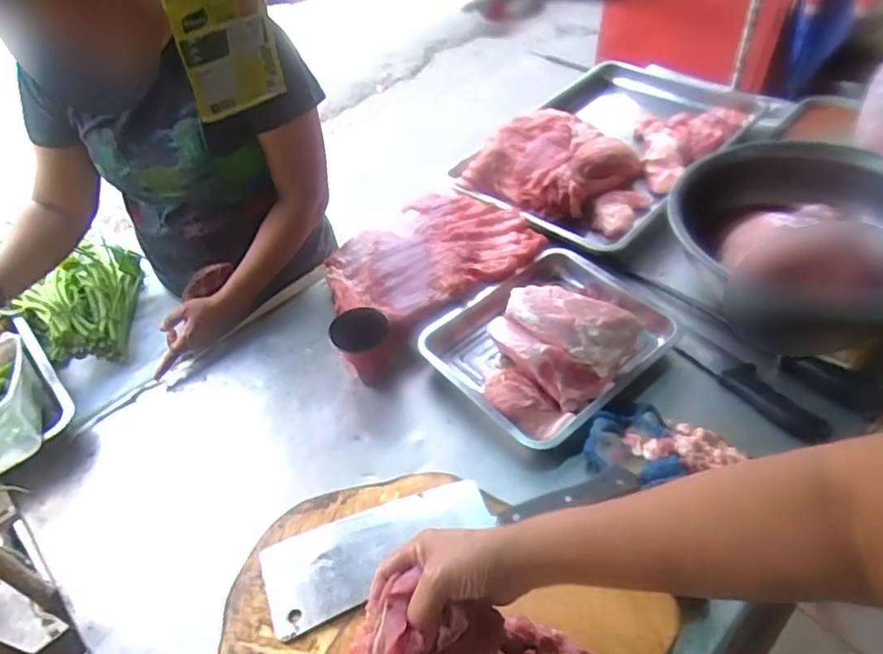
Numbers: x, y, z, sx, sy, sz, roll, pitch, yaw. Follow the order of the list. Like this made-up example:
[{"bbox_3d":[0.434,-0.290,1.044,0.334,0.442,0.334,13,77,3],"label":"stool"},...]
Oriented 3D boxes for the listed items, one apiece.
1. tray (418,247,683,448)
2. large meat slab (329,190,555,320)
[{"bbox_3d":[0.148,0.000,0.846,0.313,0.116,0.271,-36,53,-27],"label":"tray"},{"bbox_3d":[-0.025,-0.133,0.964,0.329,0.058,0.253,-33,52,-24],"label":"large meat slab"}]

